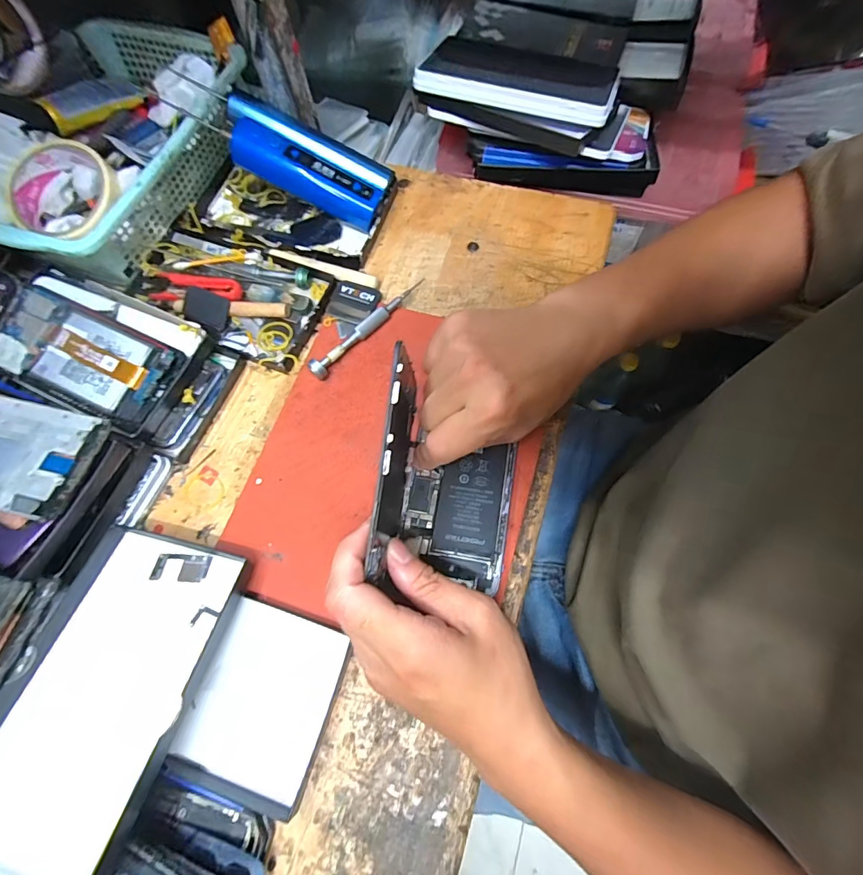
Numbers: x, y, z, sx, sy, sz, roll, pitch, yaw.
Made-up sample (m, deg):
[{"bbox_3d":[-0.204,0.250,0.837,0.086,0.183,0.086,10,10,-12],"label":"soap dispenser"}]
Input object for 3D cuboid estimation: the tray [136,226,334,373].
[{"bbox_3d":[-0.179,-0.130,0.397,0.173,0.023,0.097,21,71,10],"label":"tray"}]

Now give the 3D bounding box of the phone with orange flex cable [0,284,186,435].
[{"bbox_3d":[-0.278,-0.064,0.359,0.153,0.010,0.074,25,79,8],"label":"phone with orange flex cable"}]

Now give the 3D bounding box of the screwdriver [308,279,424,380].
[{"bbox_3d":[-0.051,-0.094,0.376,0.012,0.016,0.129,39,75,16],"label":"screwdriver"}]

